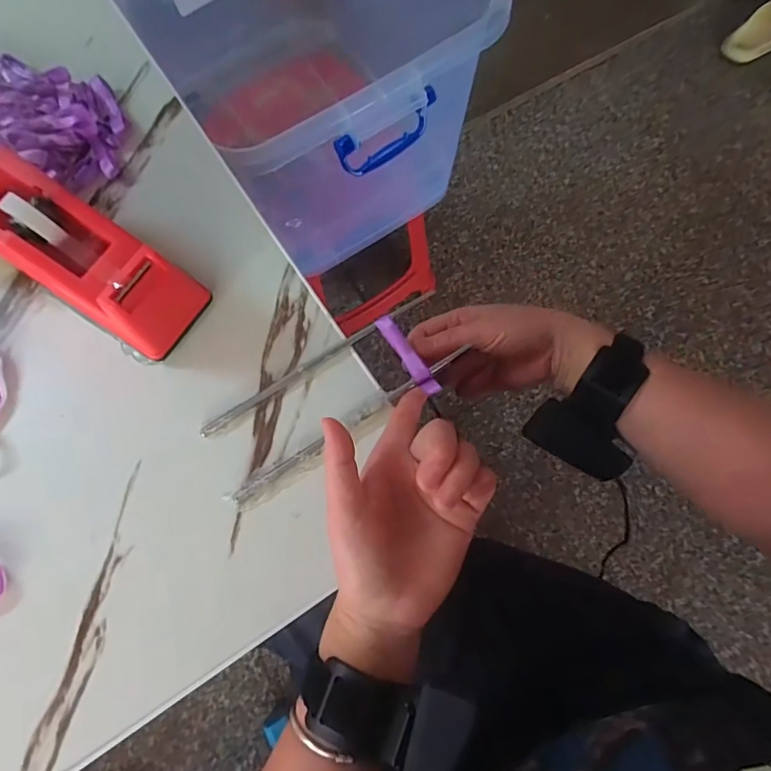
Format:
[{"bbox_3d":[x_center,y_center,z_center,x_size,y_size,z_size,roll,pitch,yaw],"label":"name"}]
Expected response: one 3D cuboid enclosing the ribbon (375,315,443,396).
[{"bbox_3d":[0.015,-0.021,0.334,0.012,0.004,0.064,-32,76,-8],"label":"ribbon"}]

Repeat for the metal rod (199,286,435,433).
[{"bbox_3d":[-0.046,-0.018,0.338,0.179,0.008,0.009,-32,75,-7],"label":"metal rod"}]

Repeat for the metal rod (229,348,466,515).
[{"bbox_3d":[-0.024,0.026,0.324,0.177,0.007,0.013,-33,75,-8],"label":"metal rod"}]

